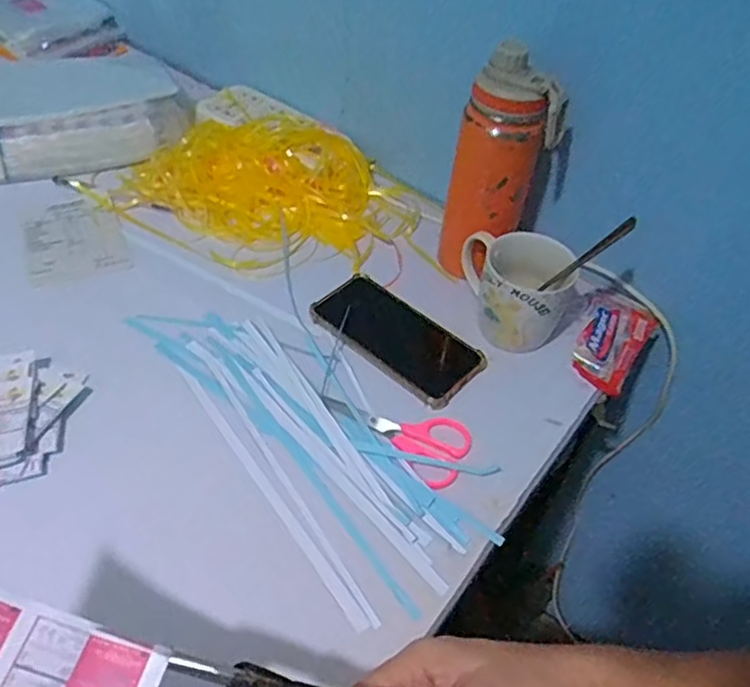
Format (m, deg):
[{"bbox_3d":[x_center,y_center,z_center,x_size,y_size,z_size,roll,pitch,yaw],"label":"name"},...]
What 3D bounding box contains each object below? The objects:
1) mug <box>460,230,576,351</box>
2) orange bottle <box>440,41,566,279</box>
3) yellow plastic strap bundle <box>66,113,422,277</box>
[{"bbox_3d":[0.132,-0.051,0.622,0.116,0.081,0.079,20,50,11],"label":"mug"},{"bbox_3d":[0.116,-0.160,0.629,0.080,0.211,0.081,-35,61,-30],"label":"orange bottle"},{"bbox_3d":[-0.132,-0.182,0.743,0.324,0.042,0.252,32,53,20],"label":"yellow plastic strap bundle"}]

